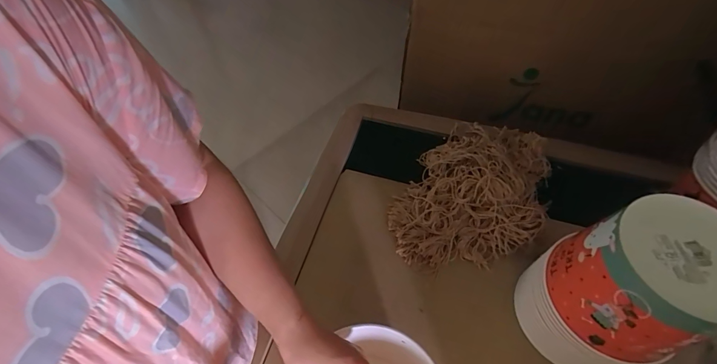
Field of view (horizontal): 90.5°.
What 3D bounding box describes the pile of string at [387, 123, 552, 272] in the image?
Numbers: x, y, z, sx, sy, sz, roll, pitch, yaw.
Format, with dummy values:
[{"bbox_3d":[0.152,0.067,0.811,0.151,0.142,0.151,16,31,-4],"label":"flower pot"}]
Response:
[{"bbox_3d":[0.202,0.000,0.611,0.221,0.094,0.341,26,61,16],"label":"pile of string"}]

